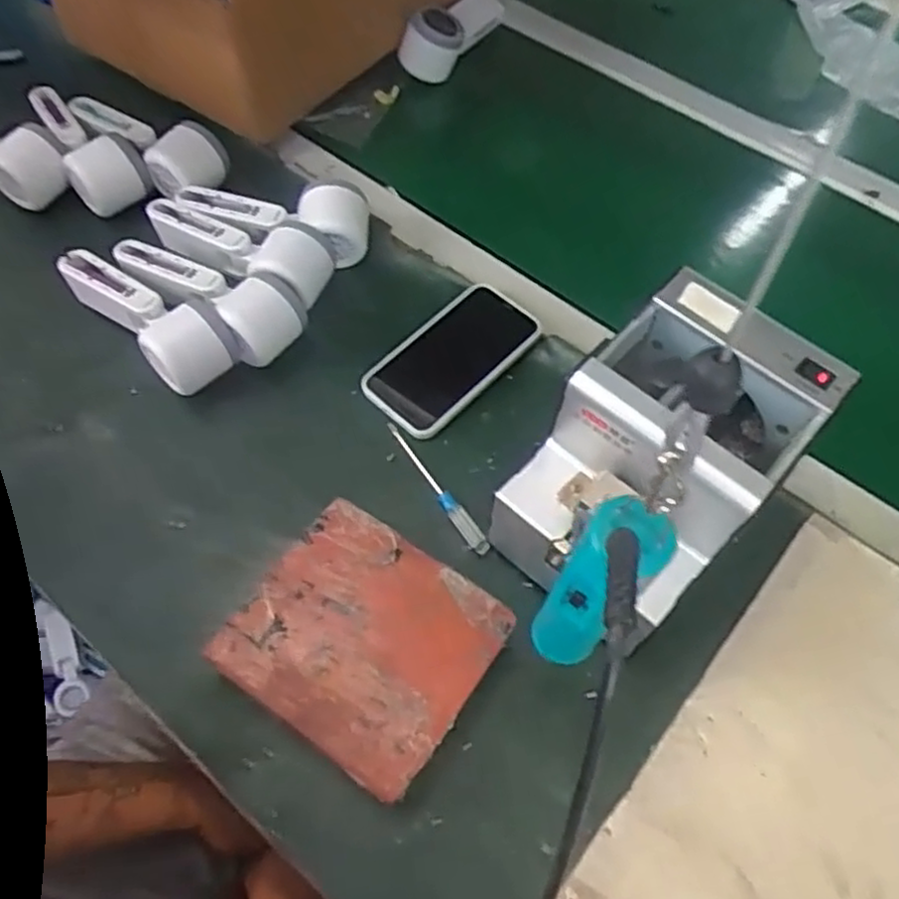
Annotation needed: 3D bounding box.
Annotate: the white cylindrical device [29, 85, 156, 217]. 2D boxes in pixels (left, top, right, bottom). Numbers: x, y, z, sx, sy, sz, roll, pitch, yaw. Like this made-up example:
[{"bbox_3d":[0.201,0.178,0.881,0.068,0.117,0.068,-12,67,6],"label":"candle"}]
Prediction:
[{"bbox_3d":[-0.329,-0.280,0.674,0.061,0.055,0.158,-27,64,-18],"label":"white cylindrical device"}]

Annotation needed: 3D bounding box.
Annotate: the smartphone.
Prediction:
[{"bbox_3d":[0.003,-0.073,0.589,0.074,0.017,0.144,39,65,19],"label":"smartphone"}]

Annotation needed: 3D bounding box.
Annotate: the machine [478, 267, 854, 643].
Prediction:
[{"bbox_3d":[0.128,0.013,0.465,0.122,0.150,0.168,38,64,19],"label":"machine"}]

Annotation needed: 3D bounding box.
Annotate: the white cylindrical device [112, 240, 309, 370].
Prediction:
[{"bbox_3d":[-0.197,-0.124,0.591,0.168,0.051,0.061,26,61,13],"label":"white cylindrical device"}]

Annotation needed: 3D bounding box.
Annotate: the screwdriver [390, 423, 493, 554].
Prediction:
[{"bbox_3d":[-0.010,0.027,0.537,0.013,0.010,0.124,-29,64,-19],"label":"screwdriver"}]

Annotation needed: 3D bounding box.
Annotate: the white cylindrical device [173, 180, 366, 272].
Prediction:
[{"bbox_3d":[-0.151,-0.196,0.624,0.166,0.054,0.054,7,59,2],"label":"white cylindrical device"}]

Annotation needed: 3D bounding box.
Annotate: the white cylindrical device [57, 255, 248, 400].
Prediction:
[{"bbox_3d":[-0.239,-0.109,0.579,0.170,0.058,0.059,40,65,19],"label":"white cylindrical device"}]

